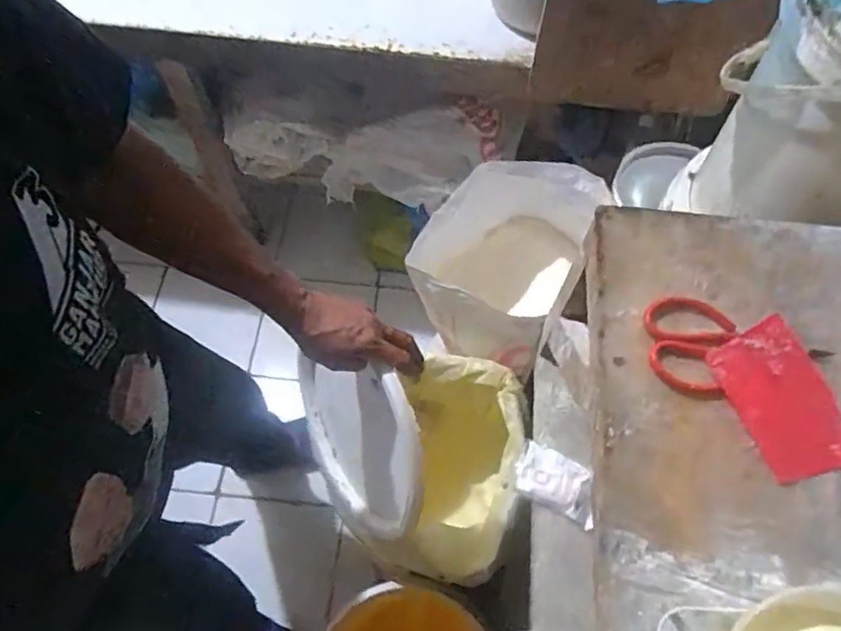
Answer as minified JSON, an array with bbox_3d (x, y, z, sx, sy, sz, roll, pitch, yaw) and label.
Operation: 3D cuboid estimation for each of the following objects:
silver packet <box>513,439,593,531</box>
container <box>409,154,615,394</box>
[{"bbox_3d":[0.198,0.239,0.843,0.124,0.015,0.081,27,66,13],"label":"silver packet"},{"bbox_3d":[0.140,-0.079,1.082,0.244,0.308,0.317,20,65,9],"label":"container"}]

